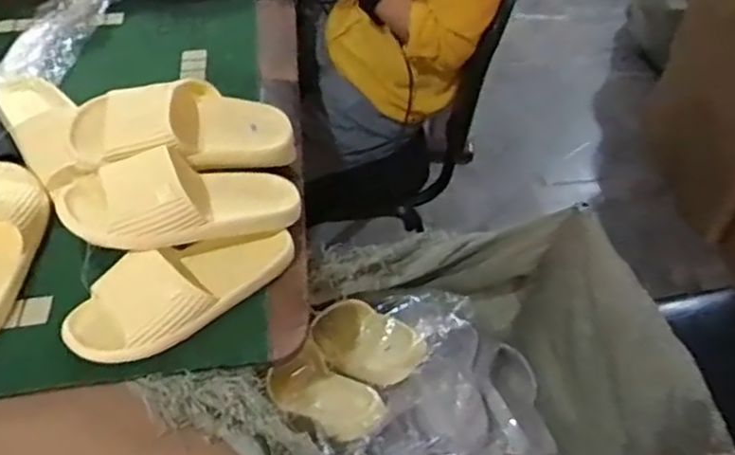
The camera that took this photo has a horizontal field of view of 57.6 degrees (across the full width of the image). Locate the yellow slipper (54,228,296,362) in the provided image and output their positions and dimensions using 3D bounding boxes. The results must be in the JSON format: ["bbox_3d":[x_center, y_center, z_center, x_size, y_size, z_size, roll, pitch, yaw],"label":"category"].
[{"bbox_3d":[-0.193,0.060,0.721,0.254,0.062,0.096,-33,55,-27],"label":"yellow slipper"}]

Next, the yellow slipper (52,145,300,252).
[{"bbox_3d":[-0.195,-0.033,0.733,0.259,0.078,0.104,-4,44,-29],"label":"yellow slipper"}]

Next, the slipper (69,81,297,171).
[{"bbox_3d":[-0.203,-0.117,0.795,0.274,0.085,0.111,-2,44,-28],"label":"slipper"}]

